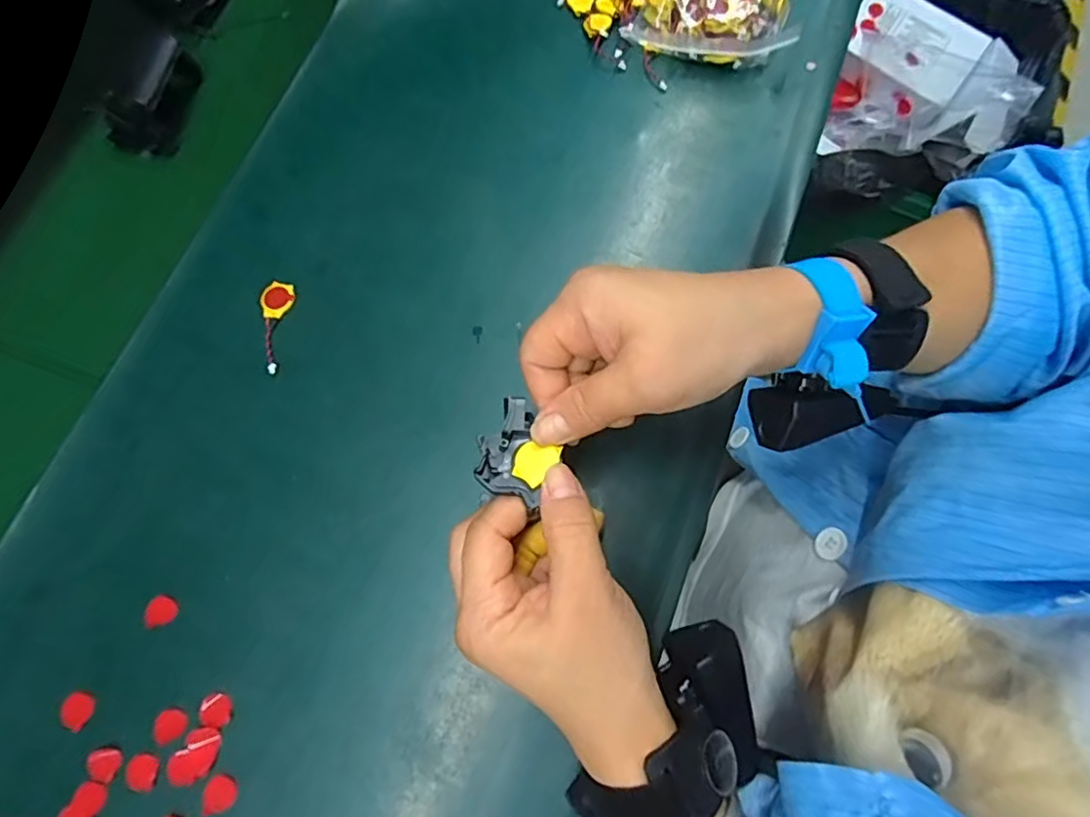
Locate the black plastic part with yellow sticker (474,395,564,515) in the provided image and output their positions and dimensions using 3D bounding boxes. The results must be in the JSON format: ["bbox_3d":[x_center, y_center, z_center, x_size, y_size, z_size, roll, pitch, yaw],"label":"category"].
[{"bbox_3d":[-0.012,0.019,0.276,0.035,0.008,0.043,25,75,8],"label":"black plastic part with yellow sticker"}]

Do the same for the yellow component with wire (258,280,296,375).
[{"bbox_3d":[-0.170,-0.051,0.368,0.022,0.004,0.061,5,73,3],"label":"yellow component with wire"}]

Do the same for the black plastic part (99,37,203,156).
[{"bbox_3d":[-0.273,-0.219,0.416,0.040,0.041,0.079,15,74,6],"label":"black plastic part"}]

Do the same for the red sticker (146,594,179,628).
[{"bbox_3d":[-0.206,0.108,0.321,0.017,0.004,0.016,-12,73,-3],"label":"red sticker"}]

